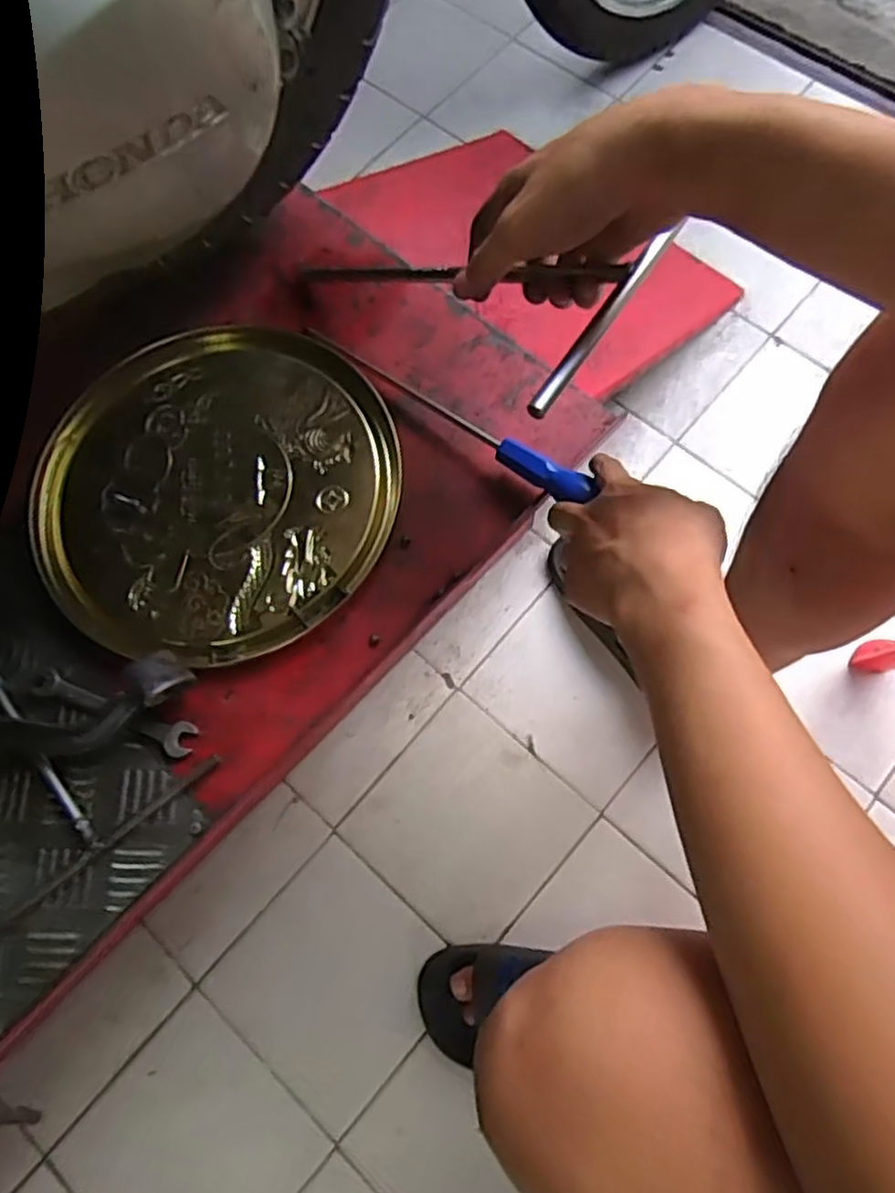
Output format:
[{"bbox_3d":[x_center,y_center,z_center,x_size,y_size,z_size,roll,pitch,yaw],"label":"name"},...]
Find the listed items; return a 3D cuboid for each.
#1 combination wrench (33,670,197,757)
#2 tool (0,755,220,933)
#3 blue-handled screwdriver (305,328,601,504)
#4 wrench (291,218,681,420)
[{"bbox_3d":[-0.223,0.076,0.475,0.119,0.007,0.022,19,75,9],"label":"combination wrench"},{"bbox_3d":[-0.217,0.157,0.447,0.174,0.010,0.008,-37,75,-9],"label":"tool"},{"bbox_3d":[-0.004,-0.135,0.515,0.253,0.017,0.019,36,77,21],"label":"blue-handled screwdriver"},{"bbox_3d":[-0.020,-0.181,0.455,0.311,0.017,0.111,26,72,43],"label":"wrench"}]

